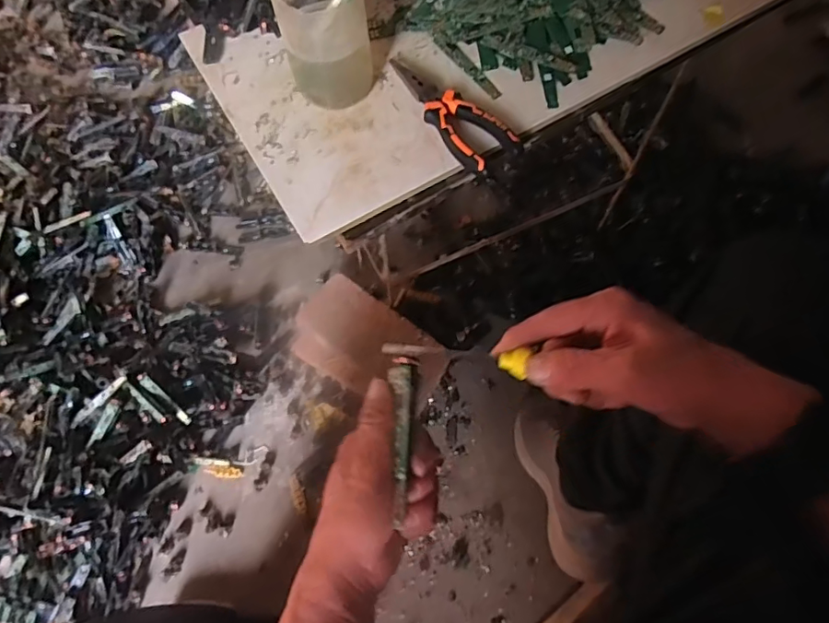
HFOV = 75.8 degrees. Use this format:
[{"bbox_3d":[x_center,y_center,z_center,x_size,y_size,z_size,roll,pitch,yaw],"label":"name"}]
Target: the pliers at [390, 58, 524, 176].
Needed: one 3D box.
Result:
[{"bbox_3d":[0.029,-0.183,0.484,0.050,0.016,0.148,-37,73,-14],"label":"pliers"}]

